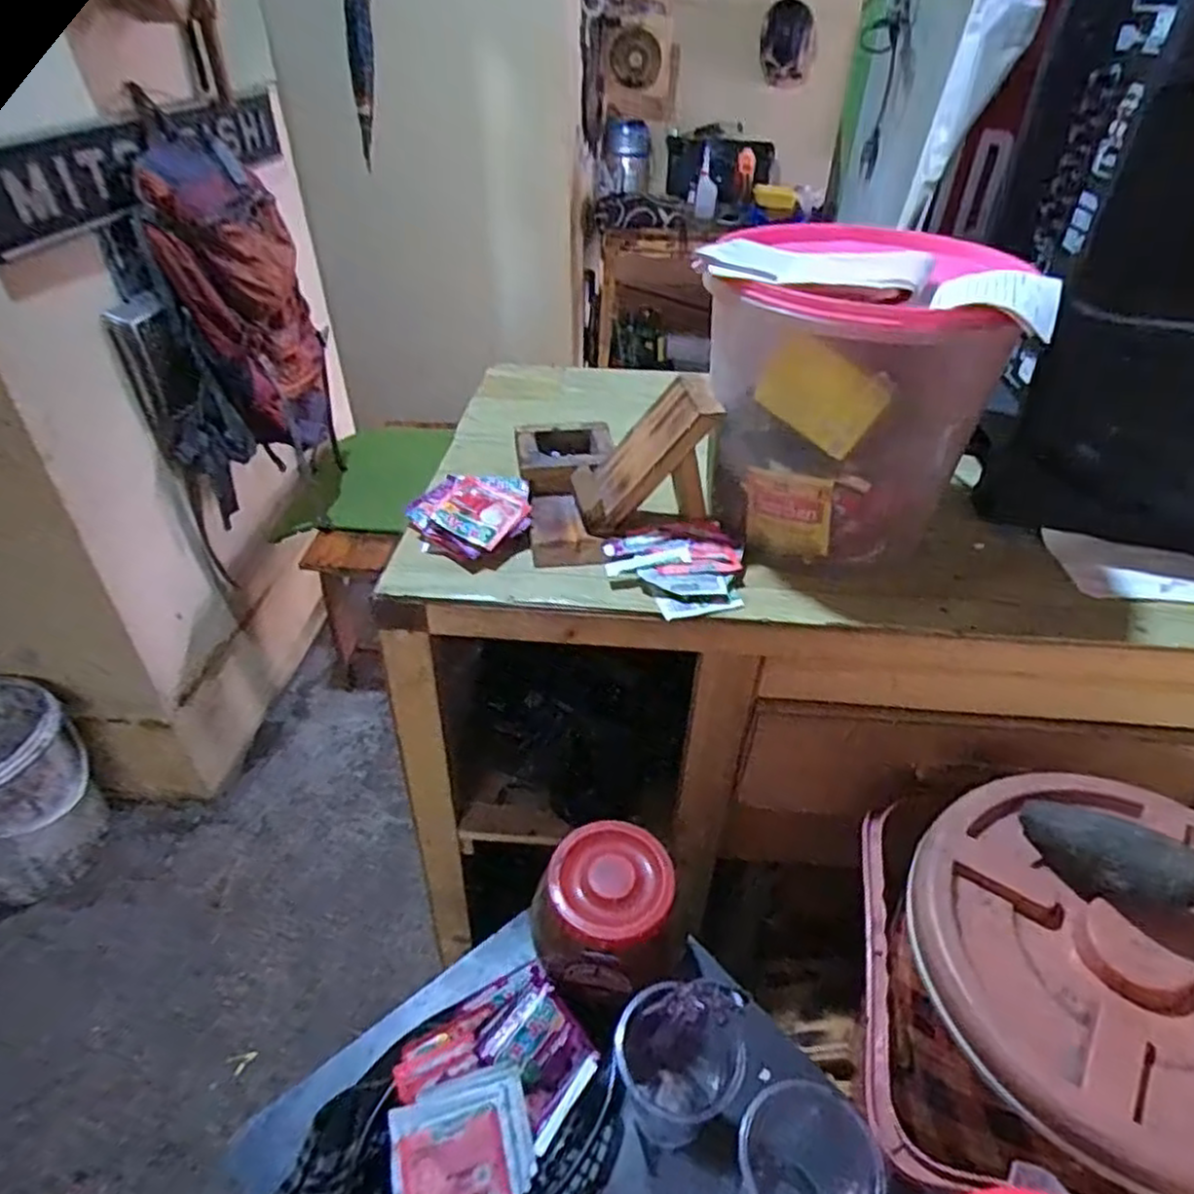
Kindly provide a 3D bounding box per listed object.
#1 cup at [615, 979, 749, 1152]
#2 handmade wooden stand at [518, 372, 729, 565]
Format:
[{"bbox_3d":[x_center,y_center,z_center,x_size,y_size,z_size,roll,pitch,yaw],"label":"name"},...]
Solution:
[{"bbox_3d":[0.062,0.351,0.554,0.086,0.121,0.076,20,44,24],"label":"cup"},{"bbox_3d":[0.011,-0.142,0.710,0.170,0.132,0.201,-7,40,-8],"label":"handmade wooden stand"}]

